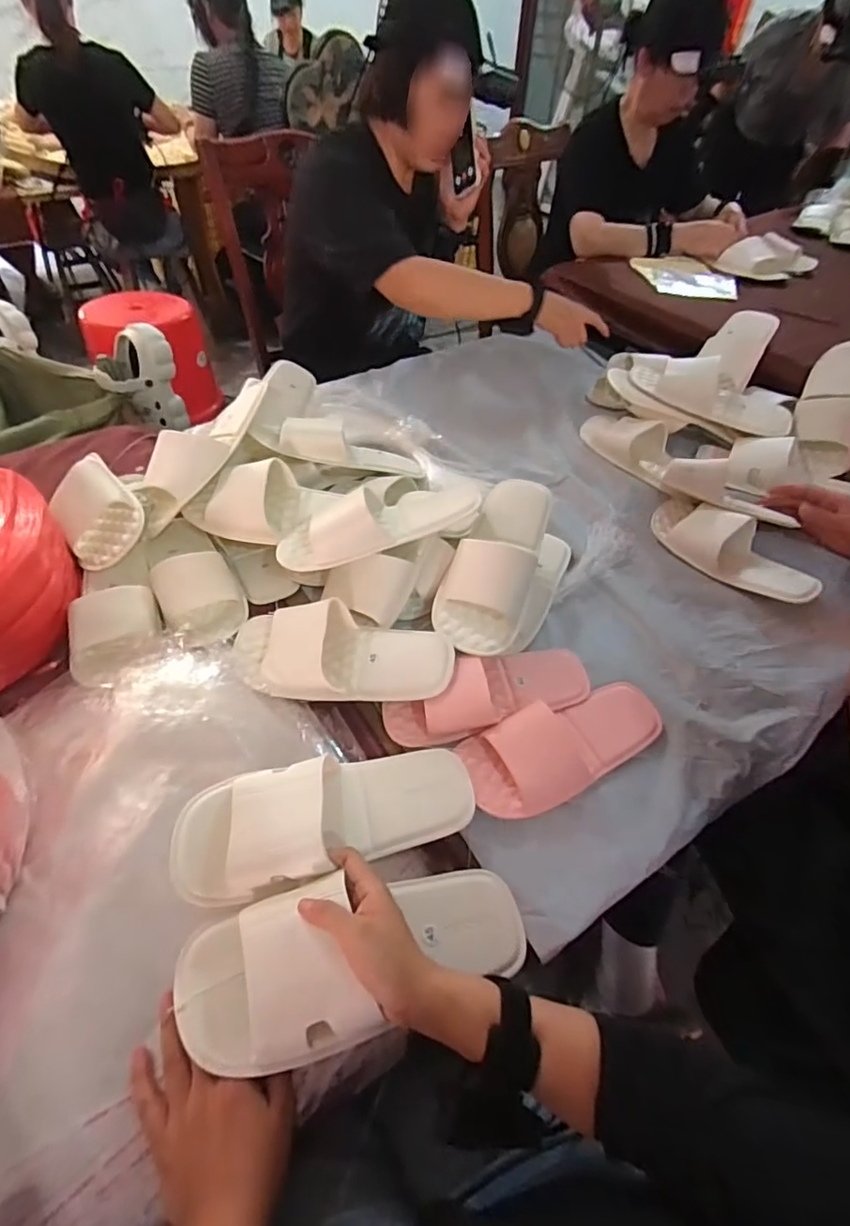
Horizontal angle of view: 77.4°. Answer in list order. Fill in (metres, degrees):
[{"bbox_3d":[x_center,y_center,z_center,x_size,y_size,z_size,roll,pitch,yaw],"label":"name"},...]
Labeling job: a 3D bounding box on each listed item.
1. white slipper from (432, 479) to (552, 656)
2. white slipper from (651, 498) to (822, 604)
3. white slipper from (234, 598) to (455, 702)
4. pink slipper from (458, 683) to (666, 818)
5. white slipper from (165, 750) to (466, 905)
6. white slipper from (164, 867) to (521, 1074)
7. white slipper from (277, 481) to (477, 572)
[{"bbox_3d":[0.090,-0.066,0.642,0.112,0.055,0.249,17,64,11],"label":"white slipper"},{"bbox_3d":[0.419,-0.089,0.735,0.096,0.054,0.233,-25,55,-22],"label":"white slipper"},{"bbox_3d":[-0.099,0.046,0.598,0.258,0.055,0.109,10,50,6],"label":"white slipper"},{"bbox_3d":[0.145,0.137,0.546,0.223,0.045,0.094,-15,52,-15],"label":"pink slipper"},{"bbox_3d":[-0.085,0.181,0.484,0.261,0.060,0.102,-7,50,-18],"label":"white slipper"},{"bbox_3d":[-0.046,0.268,0.423,0.273,0.070,0.105,-2,48,-21],"label":"white slipper"},{"bbox_3d":[-0.058,-0.116,0.660,0.250,0.068,0.096,-18,53,-17],"label":"white slipper"}]

